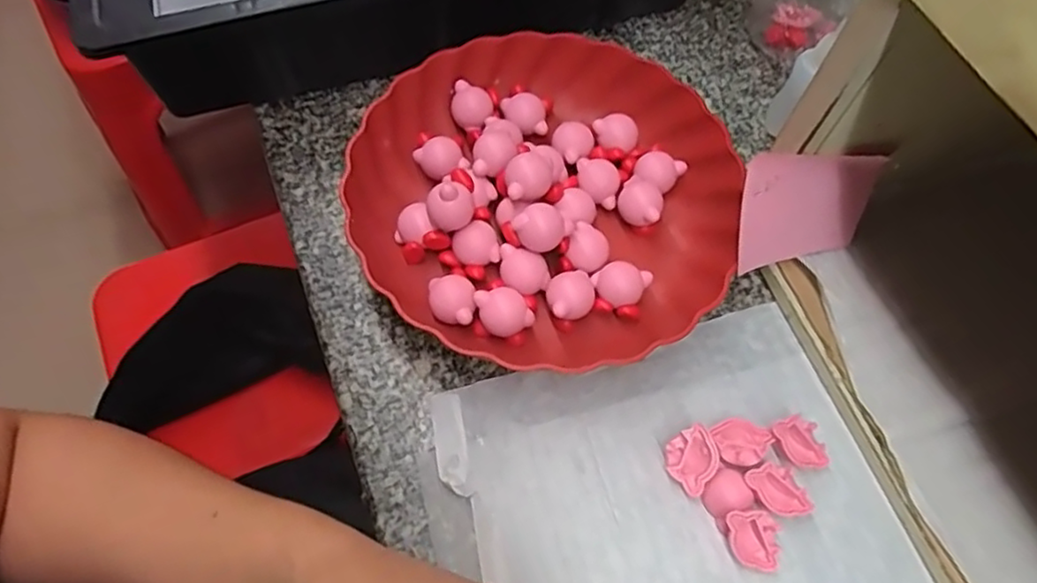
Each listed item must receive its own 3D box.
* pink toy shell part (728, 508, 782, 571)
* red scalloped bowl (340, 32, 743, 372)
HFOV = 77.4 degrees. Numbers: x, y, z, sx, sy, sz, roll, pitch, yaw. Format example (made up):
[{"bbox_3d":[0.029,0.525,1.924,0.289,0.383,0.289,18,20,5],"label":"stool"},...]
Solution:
[{"bbox_3d":[0.126,0.132,0.347,0.025,0.008,0.032,-13,90,-2],"label":"pink toy shell part"},{"bbox_3d":[0.017,-0.064,0.413,0.233,0.052,0.226,1,64,-1],"label":"red scalloped bowl"}]

